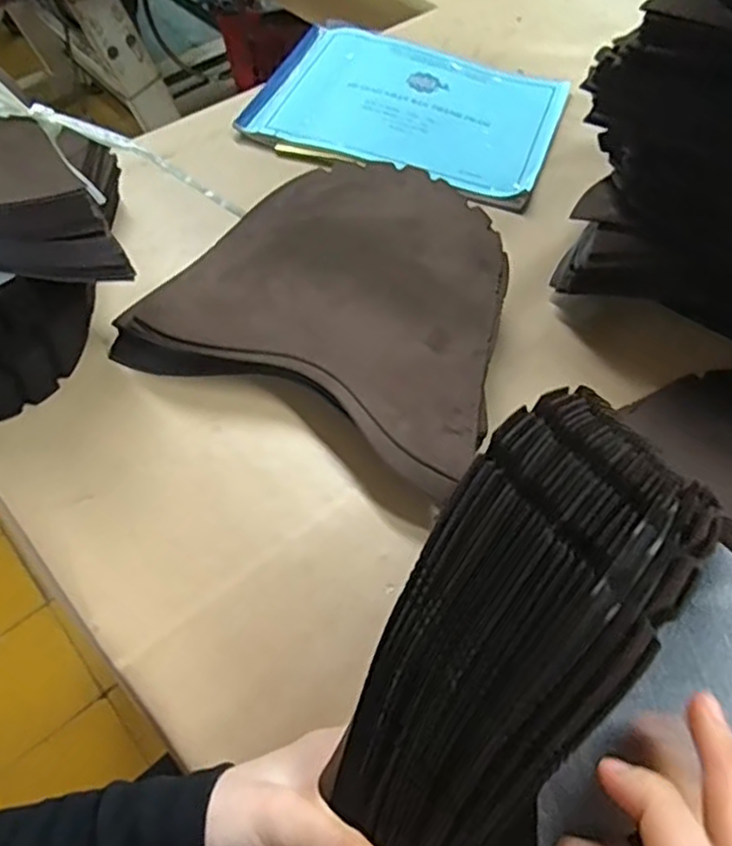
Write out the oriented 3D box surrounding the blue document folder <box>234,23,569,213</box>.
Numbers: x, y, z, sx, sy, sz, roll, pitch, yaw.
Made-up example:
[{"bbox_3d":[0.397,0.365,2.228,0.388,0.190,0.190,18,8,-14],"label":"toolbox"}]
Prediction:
[{"bbox_3d":[0.042,-0.320,0.703,0.290,0.029,0.225,17,57,10],"label":"blue document folder"}]

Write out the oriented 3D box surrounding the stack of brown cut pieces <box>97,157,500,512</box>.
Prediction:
[{"bbox_3d":[-0.007,-0.096,0.530,0.270,0.057,0.238,26,59,15],"label":"stack of brown cut pieces"}]

